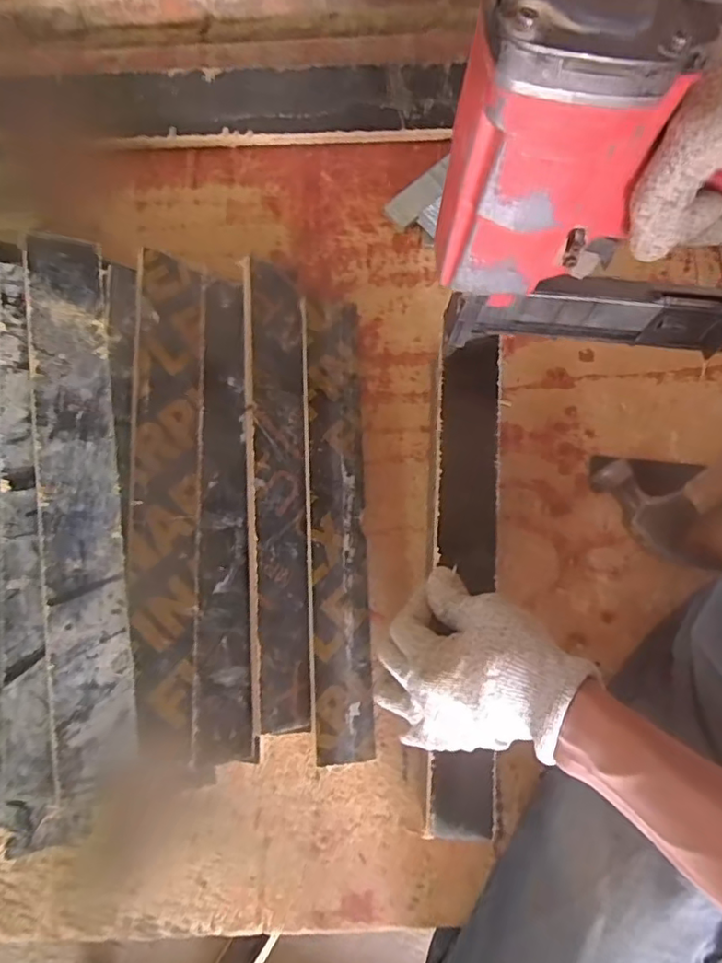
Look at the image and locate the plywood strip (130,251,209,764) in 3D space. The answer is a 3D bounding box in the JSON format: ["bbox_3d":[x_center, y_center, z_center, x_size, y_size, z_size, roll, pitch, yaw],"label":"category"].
[{"bbox_3d":[-0.137,0.013,0.408,0.051,0.012,0.354,4,81,-35],"label":"plywood strip"}]

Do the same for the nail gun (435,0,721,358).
[{"bbox_3d":[0.199,-0.152,0.312,0.307,0.219,0.075,1,80,1],"label":"nail gun"}]

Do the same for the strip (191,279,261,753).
[{"bbox_3d":[-0.105,0.024,0.430,0.047,0.013,0.367,0,83,-34],"label":"strip"}]

